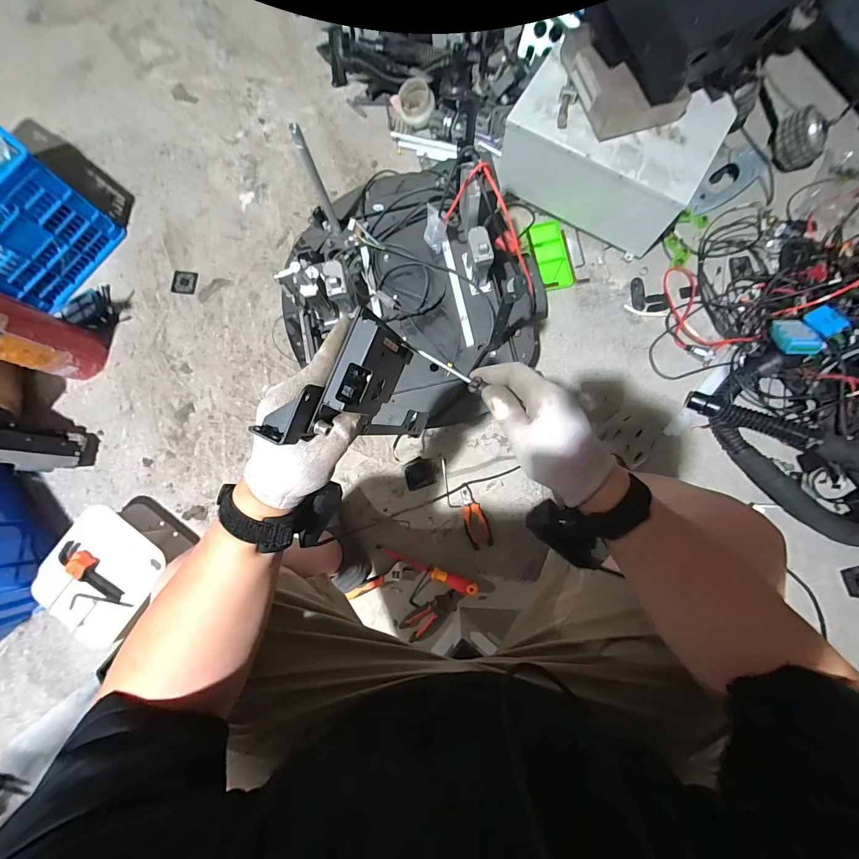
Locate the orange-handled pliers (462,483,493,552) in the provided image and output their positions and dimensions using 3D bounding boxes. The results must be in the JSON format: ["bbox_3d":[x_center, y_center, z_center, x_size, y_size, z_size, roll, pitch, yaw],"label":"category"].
[{"bbox_3d":[0.105,0.211,0.896,0.055,0.010,0.149,-21,80,-1],"label":"orange-handled pliers"}]

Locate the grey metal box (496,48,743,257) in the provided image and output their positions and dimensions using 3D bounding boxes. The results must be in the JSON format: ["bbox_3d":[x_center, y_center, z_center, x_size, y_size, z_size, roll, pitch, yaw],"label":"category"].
[{"bbox_3d":[0.416,-0.664,0.889,0.421,0.181,0.251,31,83,7],"label":"grey metal box"}]

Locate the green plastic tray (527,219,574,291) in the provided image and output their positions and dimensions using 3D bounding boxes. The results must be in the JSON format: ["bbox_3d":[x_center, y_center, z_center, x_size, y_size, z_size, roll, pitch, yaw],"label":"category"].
[{"bbox_3d":[0.322,-0.462,0.985,0.079,0.016,0.184,-12,80,0],"label":"green plastic tray"}]

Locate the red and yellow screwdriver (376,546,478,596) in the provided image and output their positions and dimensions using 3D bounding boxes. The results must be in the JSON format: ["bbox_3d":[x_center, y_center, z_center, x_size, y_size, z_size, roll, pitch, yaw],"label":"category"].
[{"bbox_3d":[-0.006,0.325,0.873,0.248,0.038,0.029,23,82,6],"label":"red and yellow screwdriver"}]

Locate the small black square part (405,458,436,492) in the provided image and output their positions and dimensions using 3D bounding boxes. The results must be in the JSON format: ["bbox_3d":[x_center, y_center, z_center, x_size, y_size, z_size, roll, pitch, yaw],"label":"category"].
[{"bbox_3d":[-0.023,0.108,0.921,0.074,0.011,0.073,-15,80,-1],"label":"small black square part"}]

